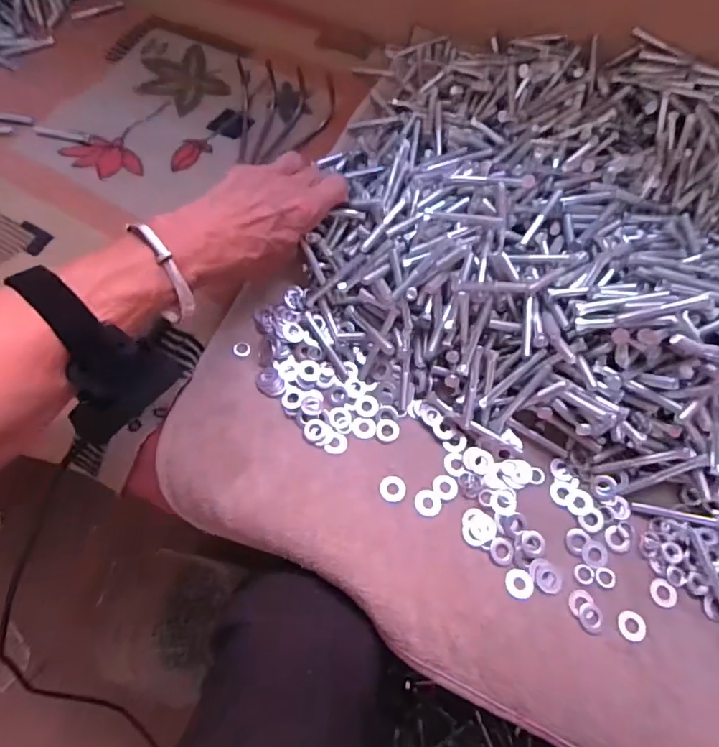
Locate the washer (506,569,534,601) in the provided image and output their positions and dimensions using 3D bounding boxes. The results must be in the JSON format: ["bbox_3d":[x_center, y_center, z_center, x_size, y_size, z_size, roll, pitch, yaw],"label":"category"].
[{"bbox_3d":[0.100,0.131,0.319,0.017,0.004,0.017,0,65,0],"label":"washer"}]

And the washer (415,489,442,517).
[{"bbox_3d":[0.046,0.085,0.338,0.018,0.004,0.018,0,65,0],"label":"washer"}]

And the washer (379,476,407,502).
[{"bbox_3d":[0.022,0.077,0.341,0.017,0.004,0.017,0,65,0],"label":"washer"}]

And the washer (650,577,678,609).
[{"bbox_3d":[0.190,0.137,0.318,0.017,0.004,0.016,0,65,0],"label":"washer"}]

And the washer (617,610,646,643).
[{"bbox_3d":[0.166,0.153,0.309,0.016,0.004,0.016,0,65,0],"label":"washer"}]

